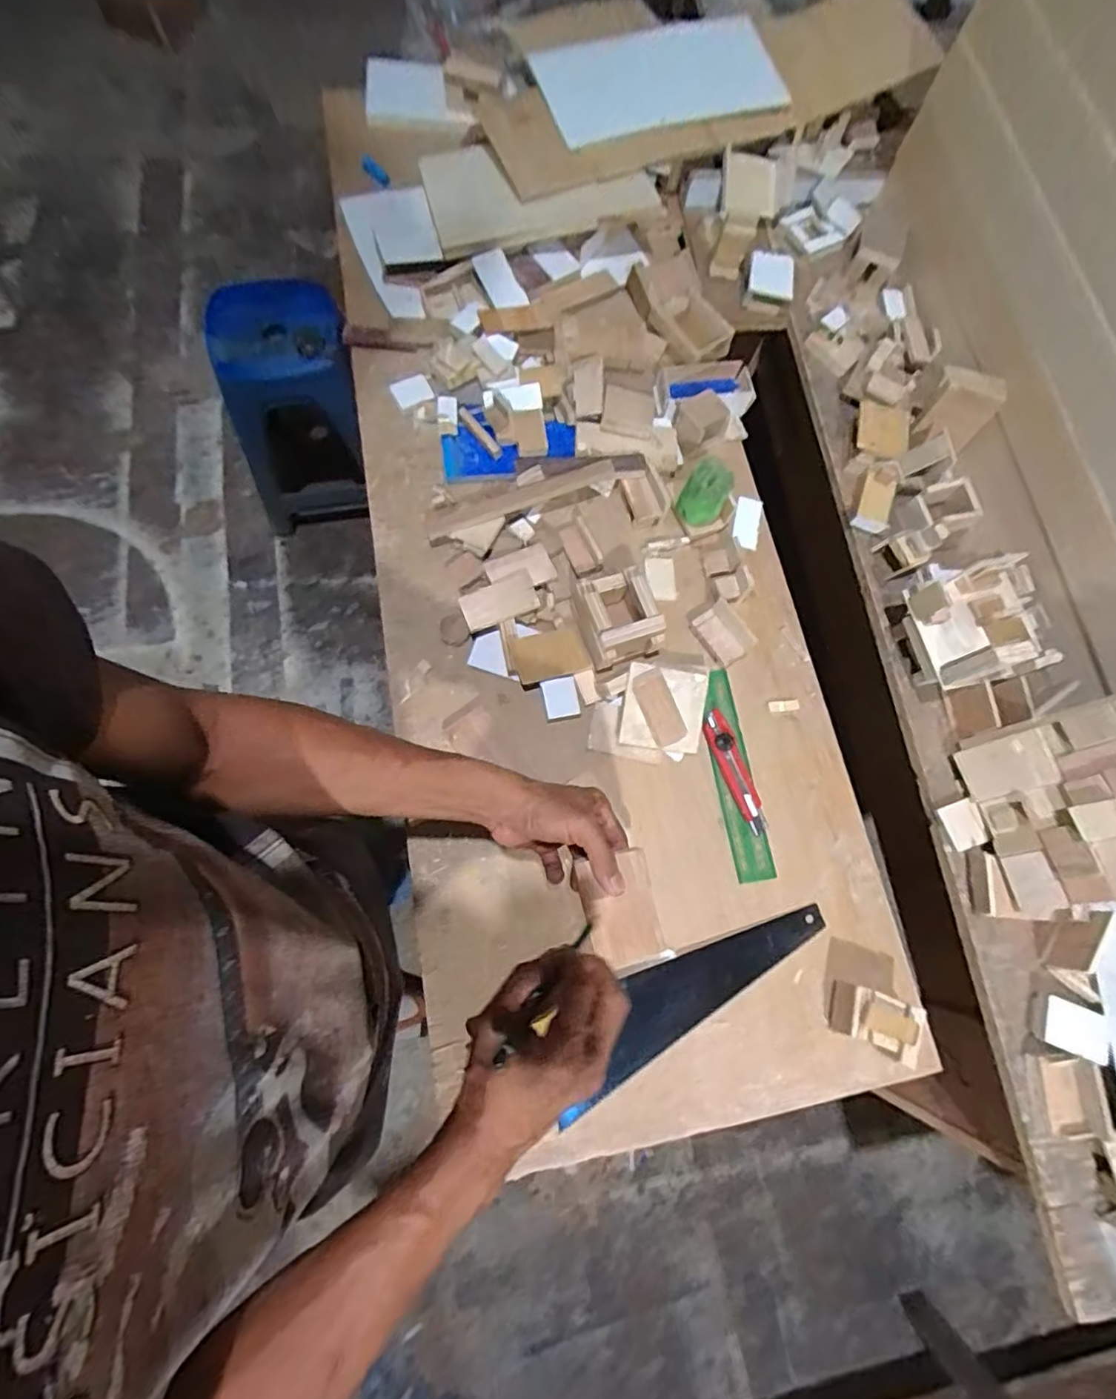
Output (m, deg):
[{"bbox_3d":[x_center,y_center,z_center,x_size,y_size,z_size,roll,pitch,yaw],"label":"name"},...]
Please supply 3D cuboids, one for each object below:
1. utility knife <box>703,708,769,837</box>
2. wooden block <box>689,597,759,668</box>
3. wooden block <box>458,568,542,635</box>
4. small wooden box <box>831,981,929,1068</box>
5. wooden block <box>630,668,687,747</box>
[{"bbox_3d":[0.204,0.083,0.681,0.031,0.017,0.145,-19,75,-10],"label":"utility knife"},{"bbox_3d":[0.200,-0.080,0.721,0.044,0.032,0.070,-34,79,-14],"label":"wooden block"},{"bbox_3d":[-0.069,-0.114,0.697,0.088,0.009,0.046,-25,98,-5],"label":"wooden block"},{"bbox_3d":[0.323,0.329,0.612,0.085,0.054,0.060,22,73,2],"label":"small wooden box"},{"bbox_3d":[0.115,0.011,0.671,0.037,0.027,0.085,-24,96,-5],"label":"wooden block"}]

